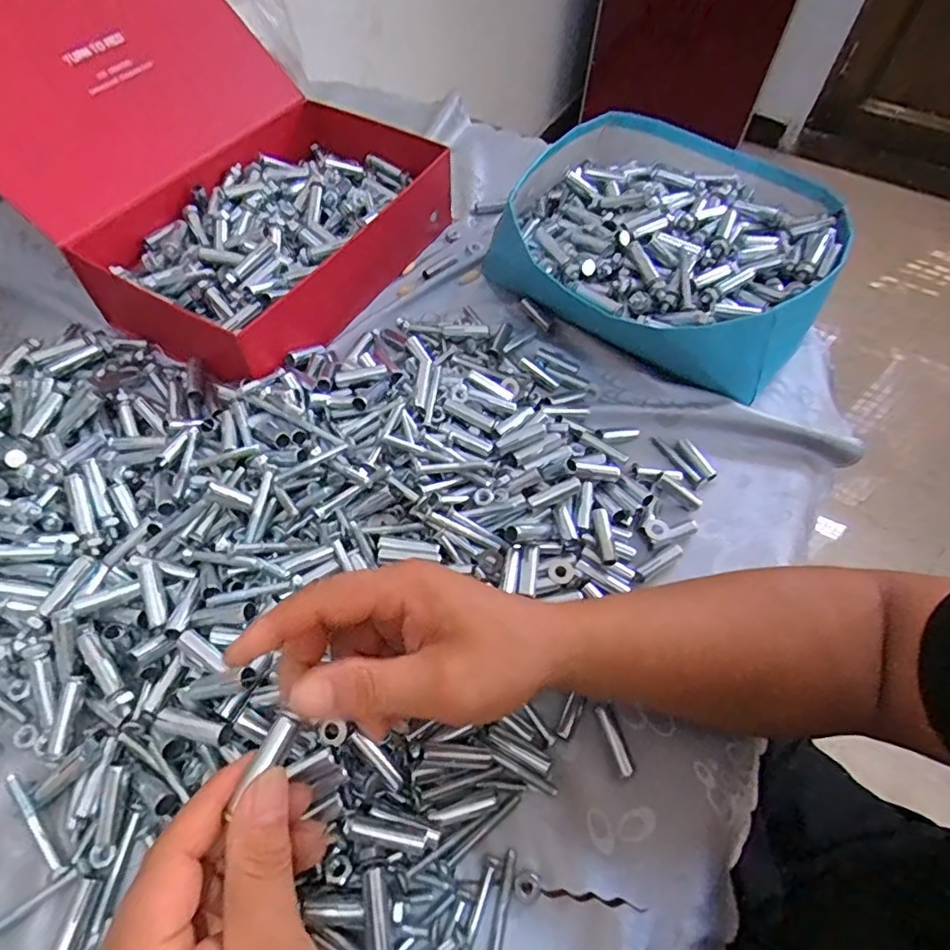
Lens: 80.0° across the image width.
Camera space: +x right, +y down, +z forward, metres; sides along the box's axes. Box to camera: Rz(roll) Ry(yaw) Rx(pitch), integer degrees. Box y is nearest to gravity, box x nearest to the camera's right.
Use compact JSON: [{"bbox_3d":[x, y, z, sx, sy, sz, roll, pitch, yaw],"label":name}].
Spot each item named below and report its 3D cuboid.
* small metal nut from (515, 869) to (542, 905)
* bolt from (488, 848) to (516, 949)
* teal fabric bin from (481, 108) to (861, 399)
[{"bbox_3d":[0.028,0.216,0.297,0.013,0.004,0.015,30,61,15],"label":"small metal nut"},{"bbox_3d":[0.012,0.224,0.289,0.011,0.007,0.056,11,58,3],"label":"bolt"},{"bbox_3d":[0.171,-0.208,0.524,0.276,0.089,0.265,33,61,16],"label":"teal fabric bin"}]

